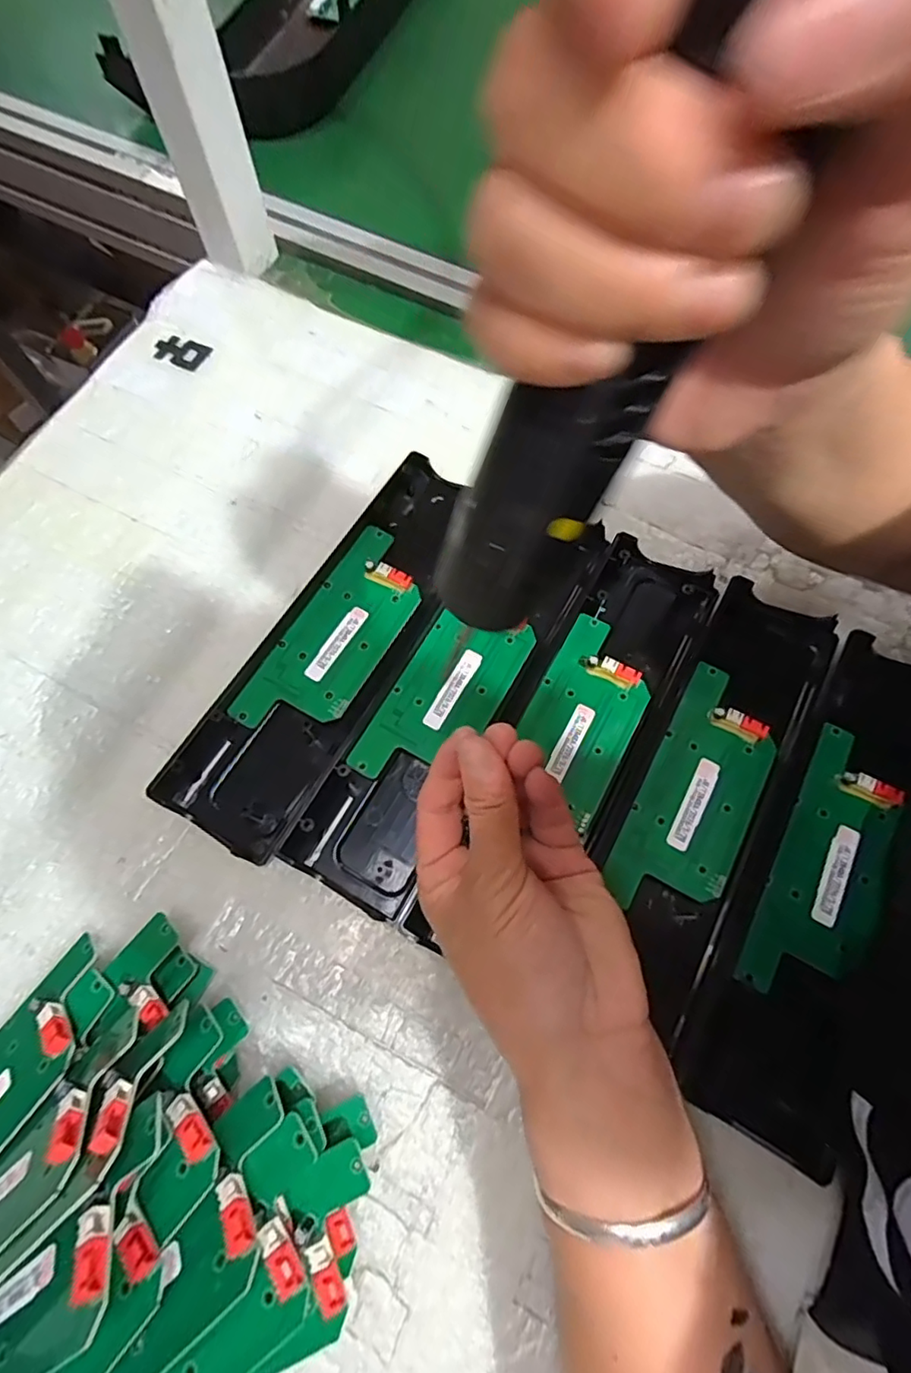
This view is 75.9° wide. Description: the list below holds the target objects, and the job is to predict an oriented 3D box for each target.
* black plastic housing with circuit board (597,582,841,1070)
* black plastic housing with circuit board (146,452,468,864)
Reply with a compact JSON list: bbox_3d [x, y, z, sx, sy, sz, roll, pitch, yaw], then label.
[{"bbox_3d":[0.133,0.049,0.299,0.068,0.015,0.226,28,72,11],"label":"black plastic housing with circuit board"},{"bbox_3d":[-0.066,-0.028,0.325,0.069,0.026,0.238,27,72,11],"label":"black plastic housing with circuit board"}]

